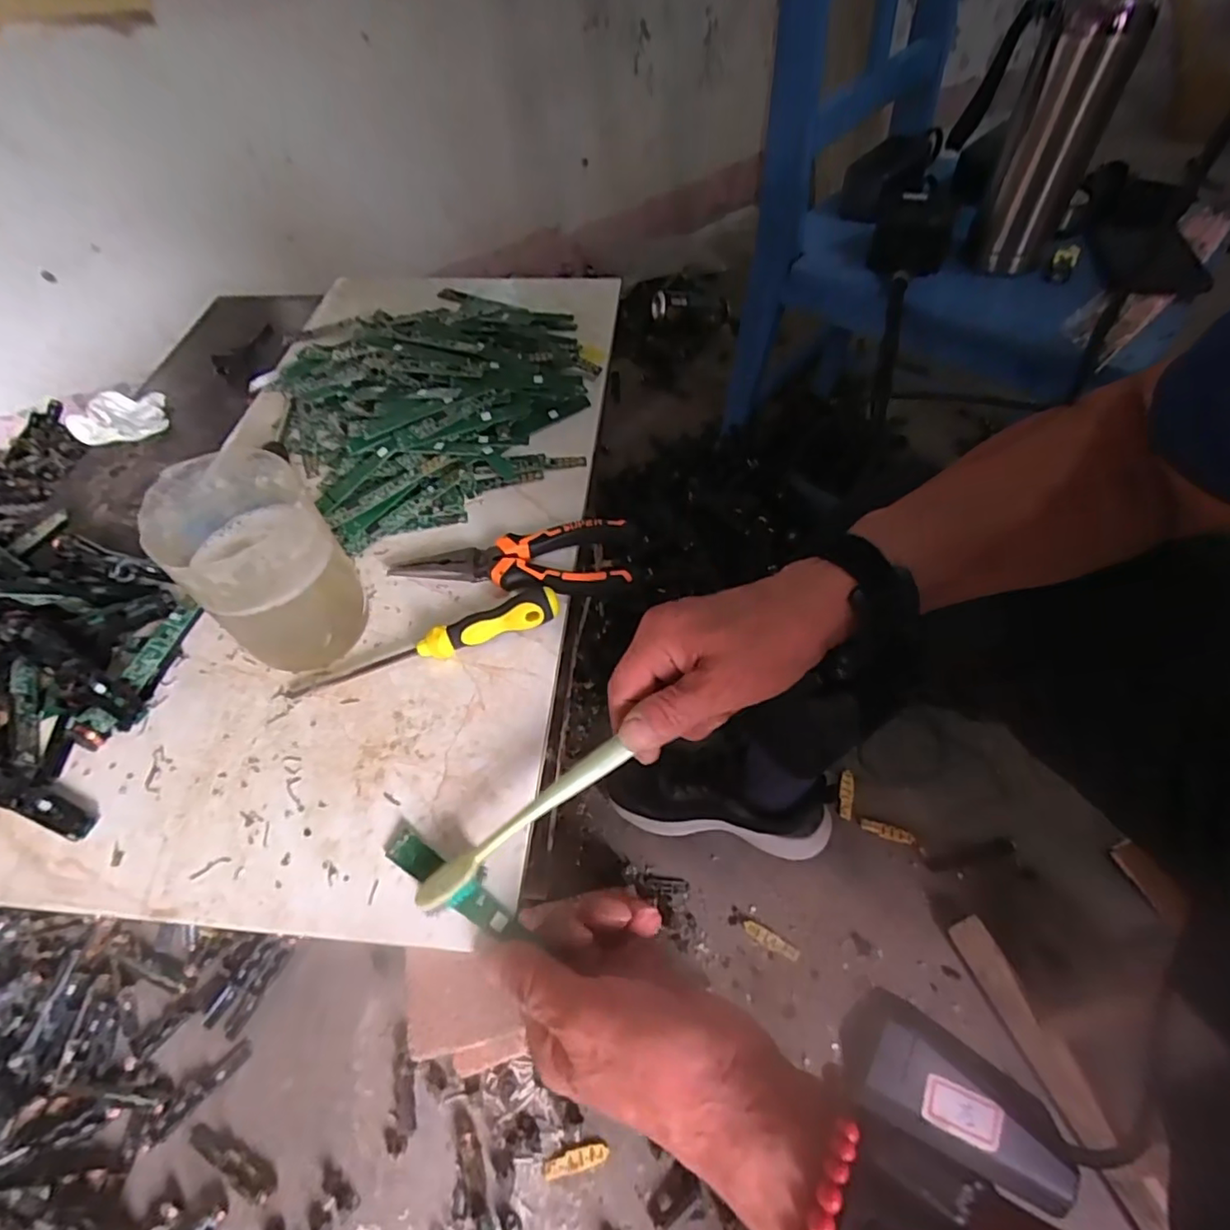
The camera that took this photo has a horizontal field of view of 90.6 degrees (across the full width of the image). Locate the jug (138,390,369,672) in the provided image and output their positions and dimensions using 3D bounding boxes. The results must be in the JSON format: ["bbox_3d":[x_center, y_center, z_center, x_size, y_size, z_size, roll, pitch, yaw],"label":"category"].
[{"bbox_3d":[-0.188,-0.023,0.332,0.075,0.100,0.075,-36,60,-22],"label":"jug"}]

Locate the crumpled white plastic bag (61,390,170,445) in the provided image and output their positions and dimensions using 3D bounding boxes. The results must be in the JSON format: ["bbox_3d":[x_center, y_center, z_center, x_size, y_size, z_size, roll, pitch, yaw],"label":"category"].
[{"bbox_3d":[-0.426,-0.171,0.519,0.071,0.023,0.055,-27,56,-16],"label":"crumpled white plastic bag"}]

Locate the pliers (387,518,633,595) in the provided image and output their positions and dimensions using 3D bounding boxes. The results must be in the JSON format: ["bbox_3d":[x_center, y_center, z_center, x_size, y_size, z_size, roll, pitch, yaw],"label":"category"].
[{"bbox_3d":[-0.065,-0.038,0.392,0.147,0.020,0.054,1,53,5],"label":"pliers"}]

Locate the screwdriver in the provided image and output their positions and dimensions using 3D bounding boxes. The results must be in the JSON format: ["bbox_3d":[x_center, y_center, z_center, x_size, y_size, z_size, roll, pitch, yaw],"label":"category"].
[{"bbox_3d":[-0.110,0.014,0.357,0.157,0.026,0.020,-16,53,-8],"label":"screwdriver"}]

